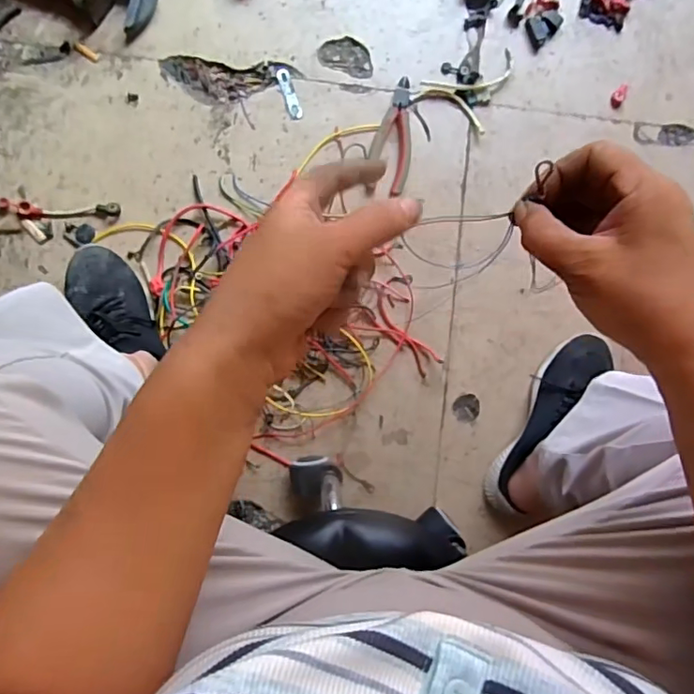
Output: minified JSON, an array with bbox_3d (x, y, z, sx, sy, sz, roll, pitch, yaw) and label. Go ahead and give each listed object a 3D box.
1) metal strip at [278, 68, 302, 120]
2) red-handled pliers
[{"bbox_3d":[-0.072,-0.322,0.698,0.019,0.005,0.068,-18,91,-3],"label":"metal strip"},{"bbox_3d":[0.057,-0.270,0.702,0.053,0.008,0.148,3,90,-3],"label":"red-handled pliers"}]

